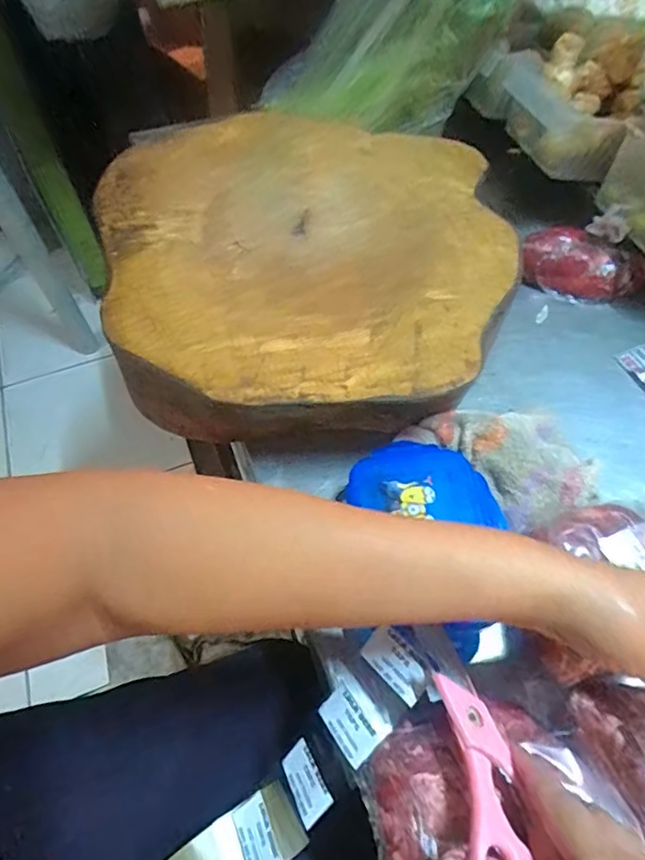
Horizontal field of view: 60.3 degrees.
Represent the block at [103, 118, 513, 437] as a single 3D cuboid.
[{"bbox_3d":[-0.016,-0.170,0.548,0.379,0.083,0.410,-4,58,0],"label":"block"}]

